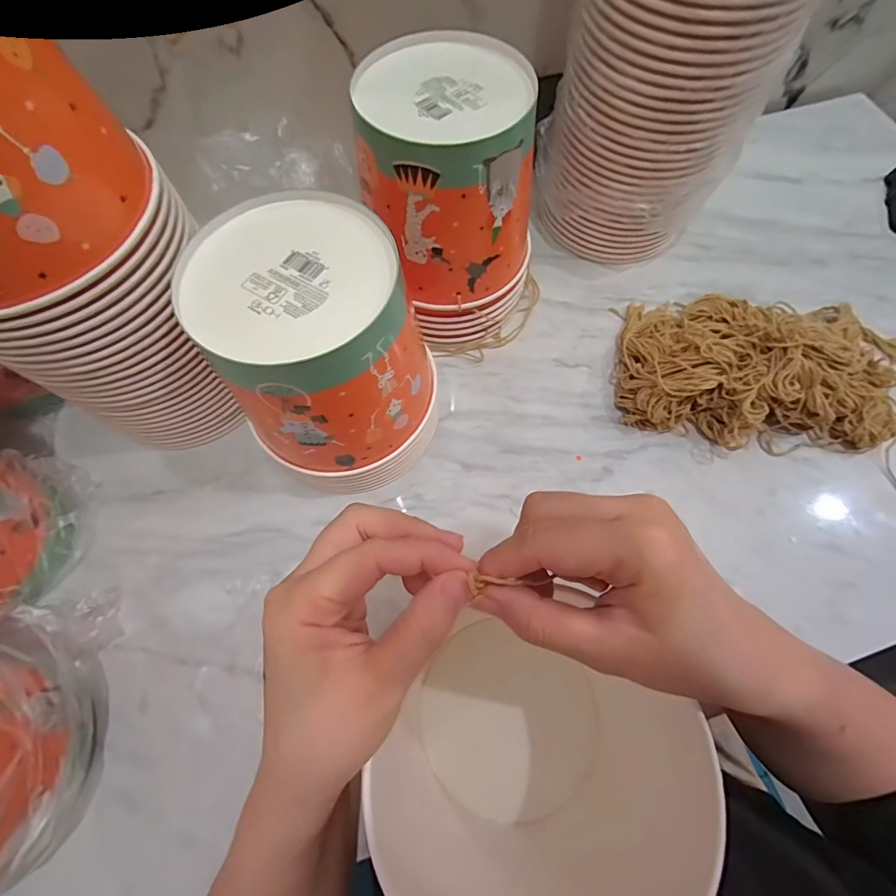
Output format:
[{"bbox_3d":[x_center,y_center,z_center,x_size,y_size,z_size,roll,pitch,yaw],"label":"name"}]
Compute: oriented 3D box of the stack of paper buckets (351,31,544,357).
[{"bbox_3d":[0.007,-0.209,0.387,0.137,0.189,0.154,-8,69,-3],"label":"stack of paper buckets"}]

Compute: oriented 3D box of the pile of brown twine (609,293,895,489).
[{"bbox_3d":[0.312,-0.084,0.396,0.284,0.075,0.176,10,69,5],"label":"pile of brown twine"}]

